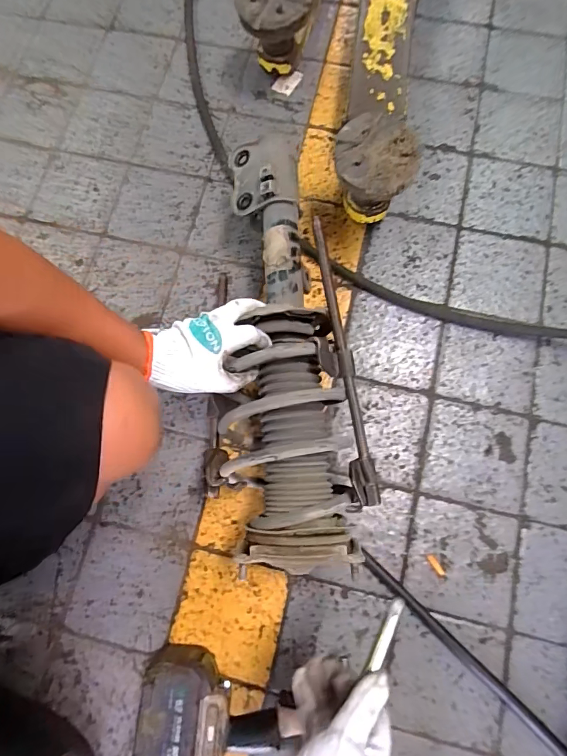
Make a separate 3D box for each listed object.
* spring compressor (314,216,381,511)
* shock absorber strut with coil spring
[{"bbox_3d":[0.070,-0.022,0.530,0.049,0.041,0.360,-8,74,0],"label":"spring compressor"},{"bbox_3d":[-0.014,-0.051,0.600,0.142,0.180,0.595,-4,71,-1],"label":"shock absorber strut with coil spring"}]

